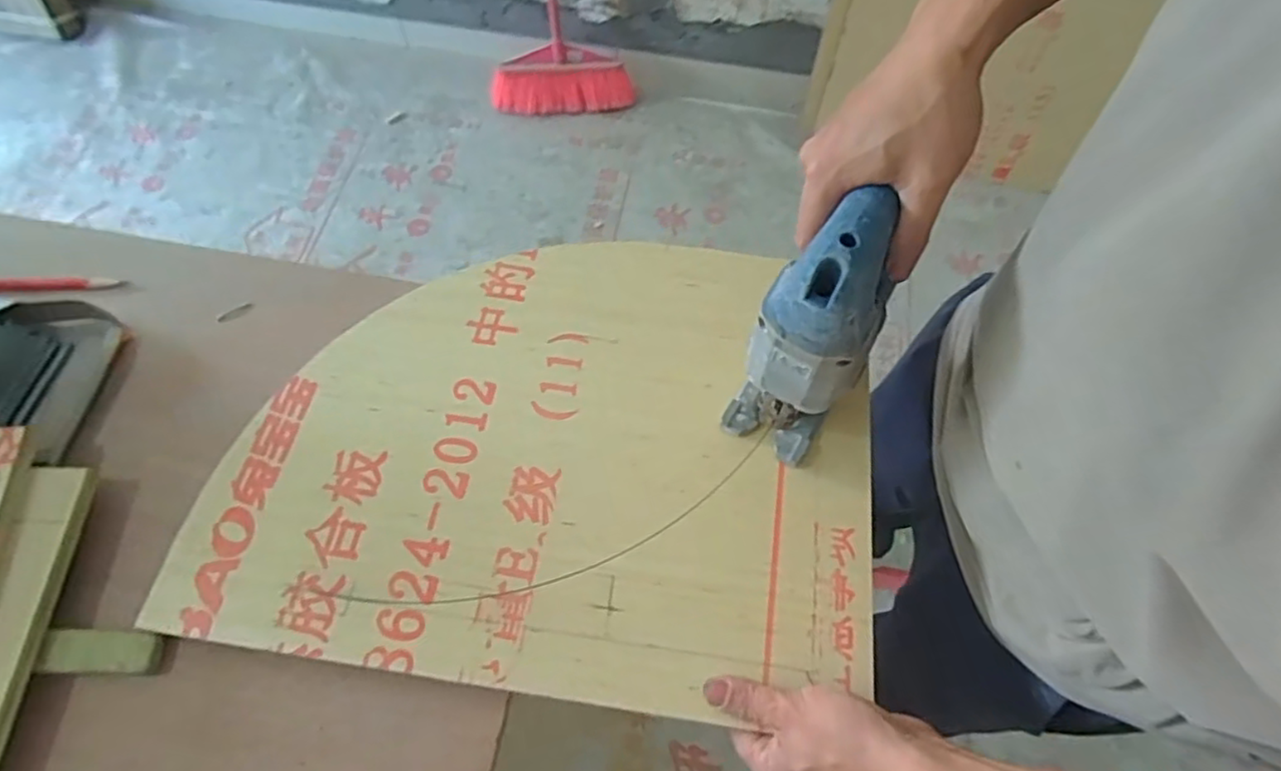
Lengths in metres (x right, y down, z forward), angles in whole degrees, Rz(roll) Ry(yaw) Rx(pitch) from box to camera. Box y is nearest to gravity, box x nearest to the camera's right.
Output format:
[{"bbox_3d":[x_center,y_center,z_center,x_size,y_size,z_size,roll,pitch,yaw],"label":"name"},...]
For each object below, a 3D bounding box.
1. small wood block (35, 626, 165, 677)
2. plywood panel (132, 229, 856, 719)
[{"bbox_3d":[-0.378,0.186,0.464,0.080,0.007,0.029,2,67,-1],"label":"small wood block"},{"bbox_3d":[-0.069,0.031,0.521,0.482,0.008,0.359,6,64,3],"label":"plywood panel"}]

